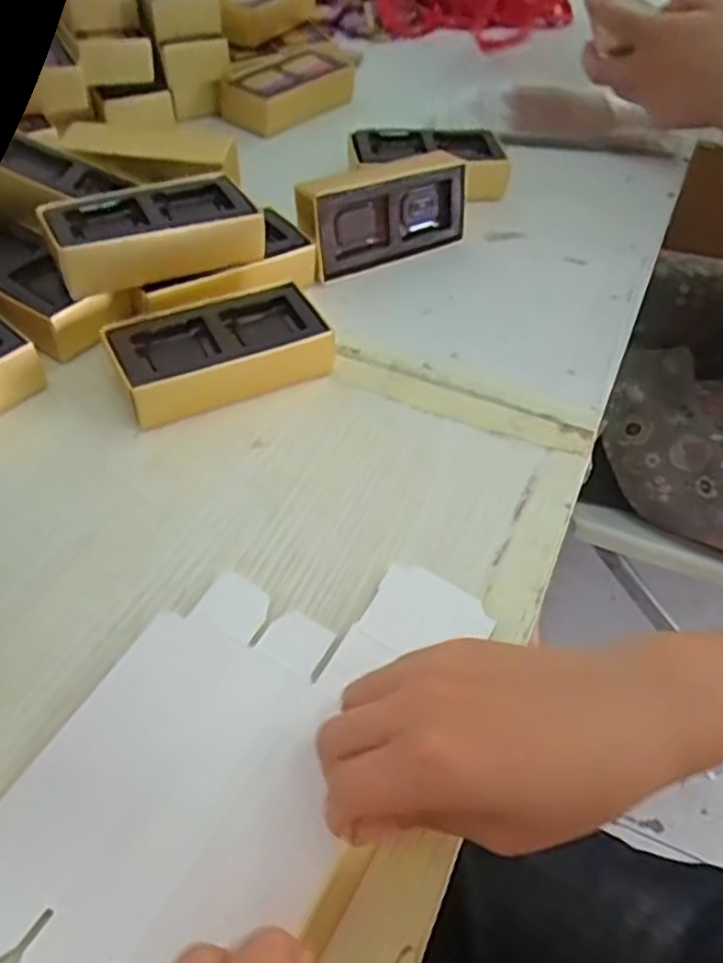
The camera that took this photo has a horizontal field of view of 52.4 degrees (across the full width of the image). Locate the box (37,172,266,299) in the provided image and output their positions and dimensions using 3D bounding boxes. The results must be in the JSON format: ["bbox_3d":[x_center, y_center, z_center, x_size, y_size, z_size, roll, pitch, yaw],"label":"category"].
[{"bbox_3d":[-0.121,-0.143,0.431,0.117,0.037,0.066,-19,53,-17],"label":"box"}]

